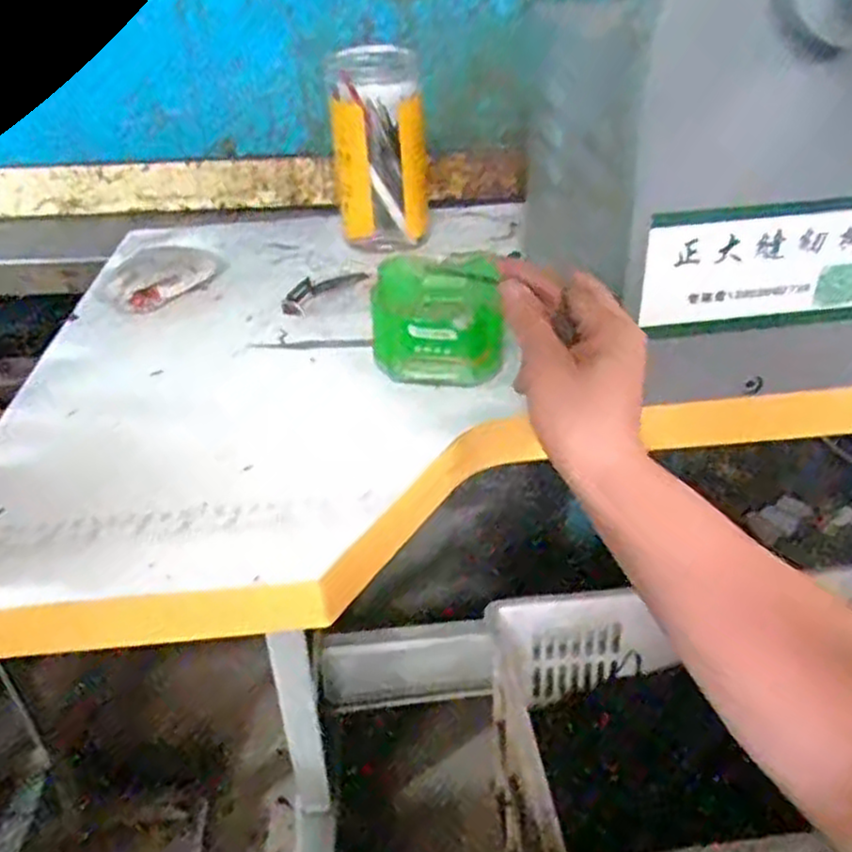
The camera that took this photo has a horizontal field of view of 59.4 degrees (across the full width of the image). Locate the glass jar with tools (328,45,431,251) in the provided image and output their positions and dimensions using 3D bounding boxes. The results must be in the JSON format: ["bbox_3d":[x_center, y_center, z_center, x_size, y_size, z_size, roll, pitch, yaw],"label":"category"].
[{"bbox_3d":[-0.040,-0.249,0.682,0.081,0.163,0.071,-3,34,-1],"label":"glass jar with tools"}]

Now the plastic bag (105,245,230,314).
[{"bbox_3d":[-0.233,-0.131,0.646,0.065,0.027,0.095,26,43,35],"label":"plastic bag"}]

